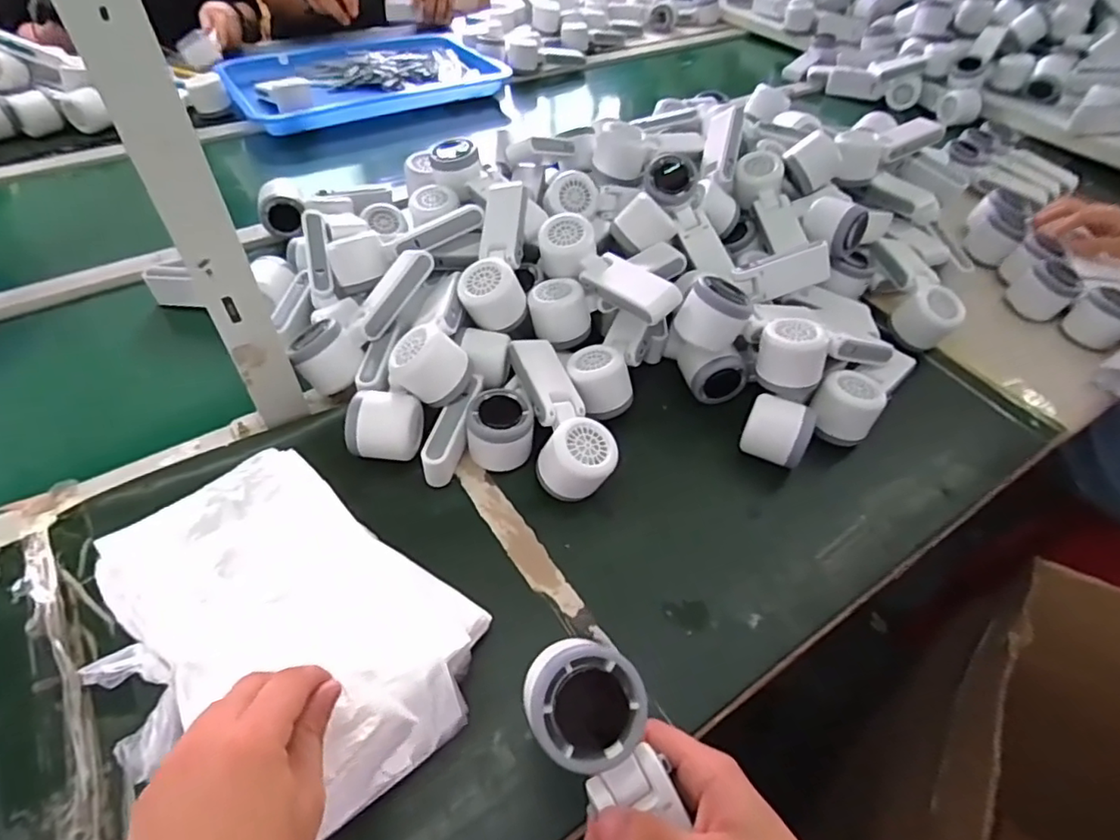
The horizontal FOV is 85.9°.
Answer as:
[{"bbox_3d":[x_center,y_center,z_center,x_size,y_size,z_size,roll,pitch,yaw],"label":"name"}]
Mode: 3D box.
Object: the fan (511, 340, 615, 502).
[{"bbox_3d":[-0.001,-0.004,0.550,0.062,0.062,0.163,-11,50,-13],"label":"fan"}]

